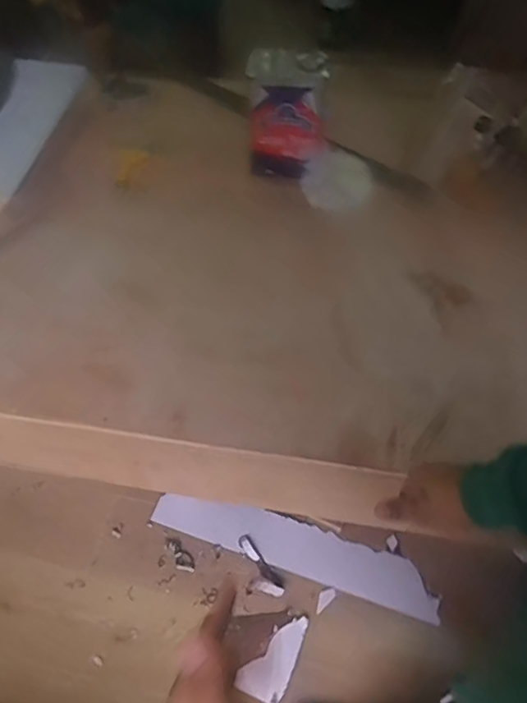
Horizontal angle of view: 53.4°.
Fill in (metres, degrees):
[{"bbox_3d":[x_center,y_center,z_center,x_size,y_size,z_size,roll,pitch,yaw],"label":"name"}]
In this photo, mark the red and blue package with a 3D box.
[{"bbox_3d":[0.044,-0.424,1.048,0.136,0.205,0.035,15,58,10],"label":"red and blue package"}]

